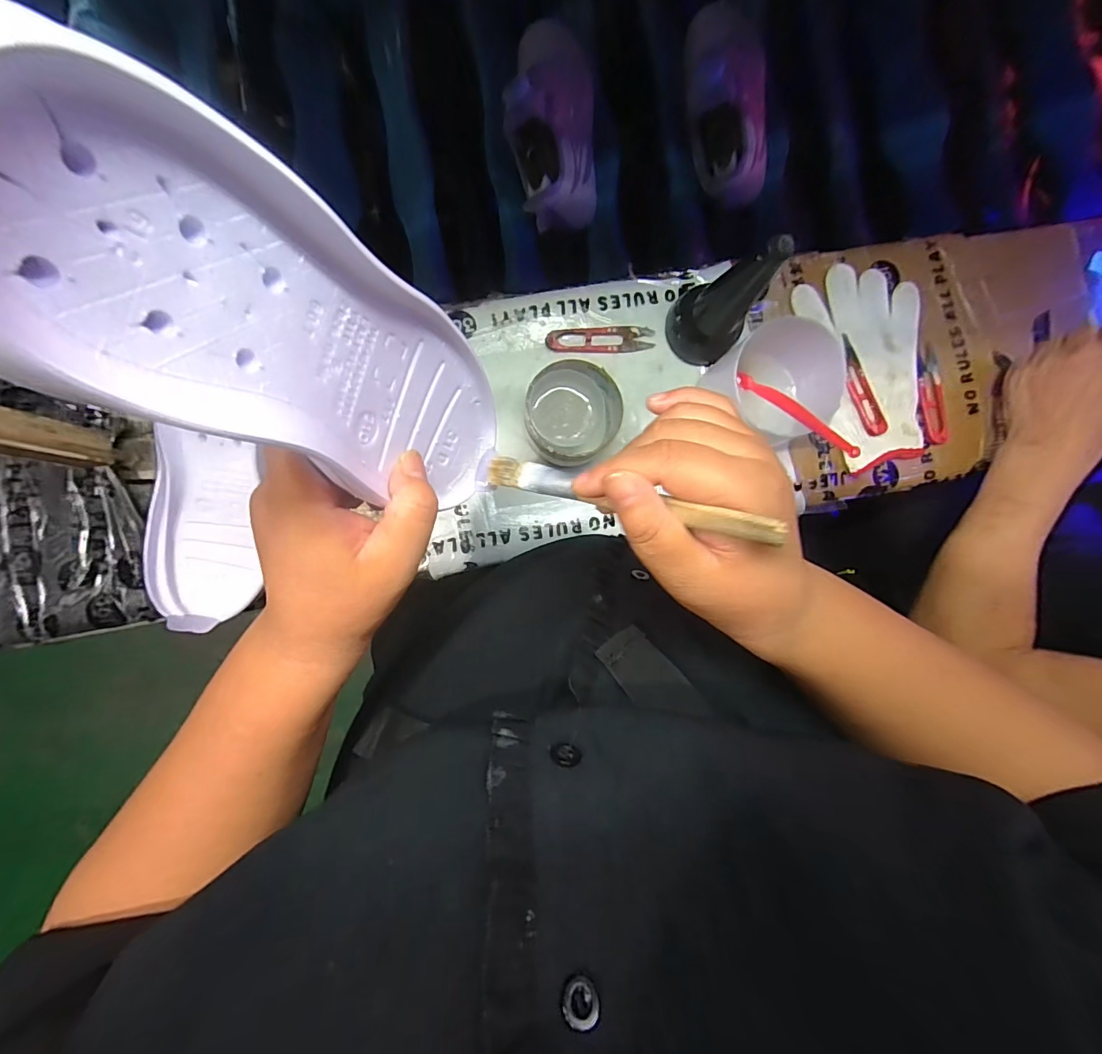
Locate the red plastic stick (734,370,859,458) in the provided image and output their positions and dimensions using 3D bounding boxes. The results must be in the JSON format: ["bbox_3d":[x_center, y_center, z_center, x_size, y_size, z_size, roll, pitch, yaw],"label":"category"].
[{"bbox_3d":[0.197,-0.097,0.390,0.008,0.017,0.138,-25,47,-5],"label":"red plastic stick"}]

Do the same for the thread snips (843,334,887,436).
[{"bbox_3d":[0.305,-0.139,0.465,0.021,0.011,0.100,-17,90,-5],"label":"thread snips"}]

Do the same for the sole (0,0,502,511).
[{"bbox_3d":[-0.072,-0.056,0.174,0.025,0.219,0.073,9,88,18],"label":"sole"}]

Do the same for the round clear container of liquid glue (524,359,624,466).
[{"bbox_3d":[0.019,-0.099,0.420,0.079,0.053,0.081,0,89,-5],"label":"round clear container of liquid glue"}]

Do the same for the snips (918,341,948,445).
[{"bbox_3d":[0.387,-0.134,0.478,0.025,0.006,0.099,-5,89,-5],"label":"snips"}]

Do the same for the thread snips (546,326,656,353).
[{"bbox_3d":[0.048,-0.178,0.445,0.102,0.007,0.023,-3,89,-5],"label":"thread snips"}]

